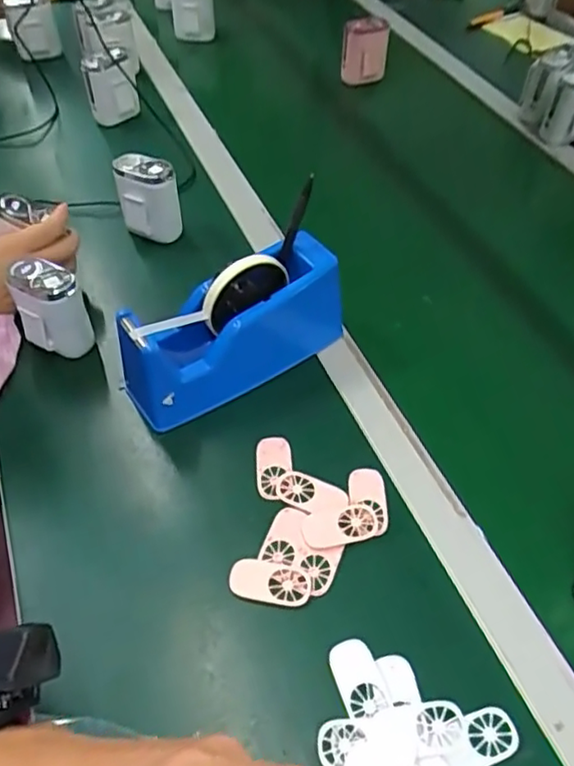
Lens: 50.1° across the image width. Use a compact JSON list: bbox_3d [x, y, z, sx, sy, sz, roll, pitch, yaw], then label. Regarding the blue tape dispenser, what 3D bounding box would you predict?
[{"bbox_3d":[-0.046,-0.044,0.542,0.206,0.109,0.067,-30,60,-20],"label":"blue tape dispenser"}]

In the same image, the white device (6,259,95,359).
[{"bbox_3d":[-0.213,-0.063,0.563,0.056,0.087,0.038,-18,57,-13],"label":"white device"}]

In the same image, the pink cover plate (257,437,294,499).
[{"bbox_3d":[-0.011,0.069,0.507,0.029,0.004,0.055,-5,55,2],"label":"pink cover plate"}]

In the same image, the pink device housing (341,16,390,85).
[{"bbox_3d":[0.115,-0.494,0.919,0.066,0.084,0.022,0,34,-2],"label":"pink device housing"}]

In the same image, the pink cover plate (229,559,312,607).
[{"bbox_3d":[-0.012,0.144,0.445,0.058,0.007,0.029,8,55,6],"label":"pink cover plate"}]

